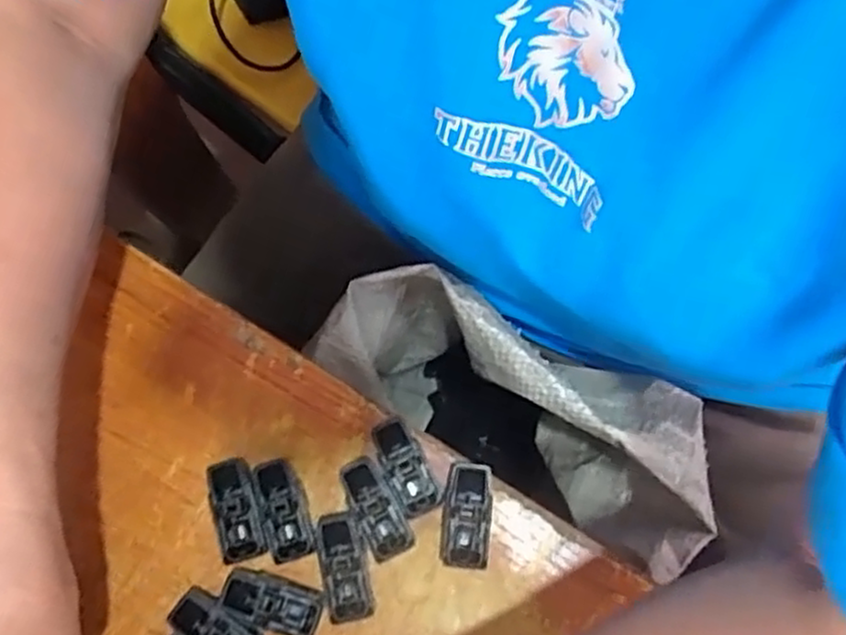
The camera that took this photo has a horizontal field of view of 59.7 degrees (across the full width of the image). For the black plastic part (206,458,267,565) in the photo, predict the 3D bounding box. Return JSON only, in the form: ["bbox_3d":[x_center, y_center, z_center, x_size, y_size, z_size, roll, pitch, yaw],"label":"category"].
[{"bbox_3d":[-0.094,0.098,0.375,0.023,0.019,0.049,-15,76,-2],"label":"black plastic part"}]

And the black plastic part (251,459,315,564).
[{"bbox_3d":[-0.070,0.098,0.377,0.022,0.018,0.049,-18,76,-3],"label":"black plastic part"}]

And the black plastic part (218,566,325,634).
[{"bbox_3d":[-0.075,0.141,0.364,0.050,0.013,0.022,16,77,5],"label":"black plastic part"}]

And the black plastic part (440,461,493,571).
[{"bbox_3d":[0.022,0.100,0.375,0.023,0.020,0.050,4,76,2],"label":"black plastic part"}]

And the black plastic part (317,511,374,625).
[{"bbox_3d":[-0.039,0.125,0.370,0.022,0.016,0.050,-12,76,-2],"label":"black plastic part"}]

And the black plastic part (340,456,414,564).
[{"bbox_3d":[-0.024,0.097,0.377,0.021,0.016,0.052,-26,77,-5],"label":"black plastic part"}]

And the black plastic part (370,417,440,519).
[{"bbox_3d":[-0.010,0.078,0.382,0.020,0.018,0.051,-28,77,-6],"label":"black plastic part"}]

